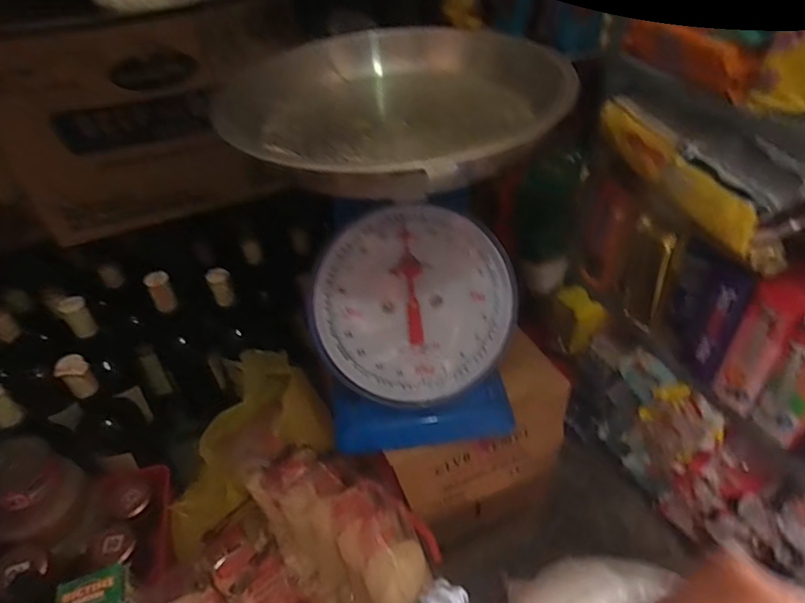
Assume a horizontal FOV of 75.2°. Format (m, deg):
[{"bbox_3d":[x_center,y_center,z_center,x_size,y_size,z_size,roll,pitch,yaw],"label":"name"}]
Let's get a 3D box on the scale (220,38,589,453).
[{"bbox_3d":[0.012,-0.064,0.549,0.285,0.330,0.262,-12,41,-6],"label":"scale"}]

